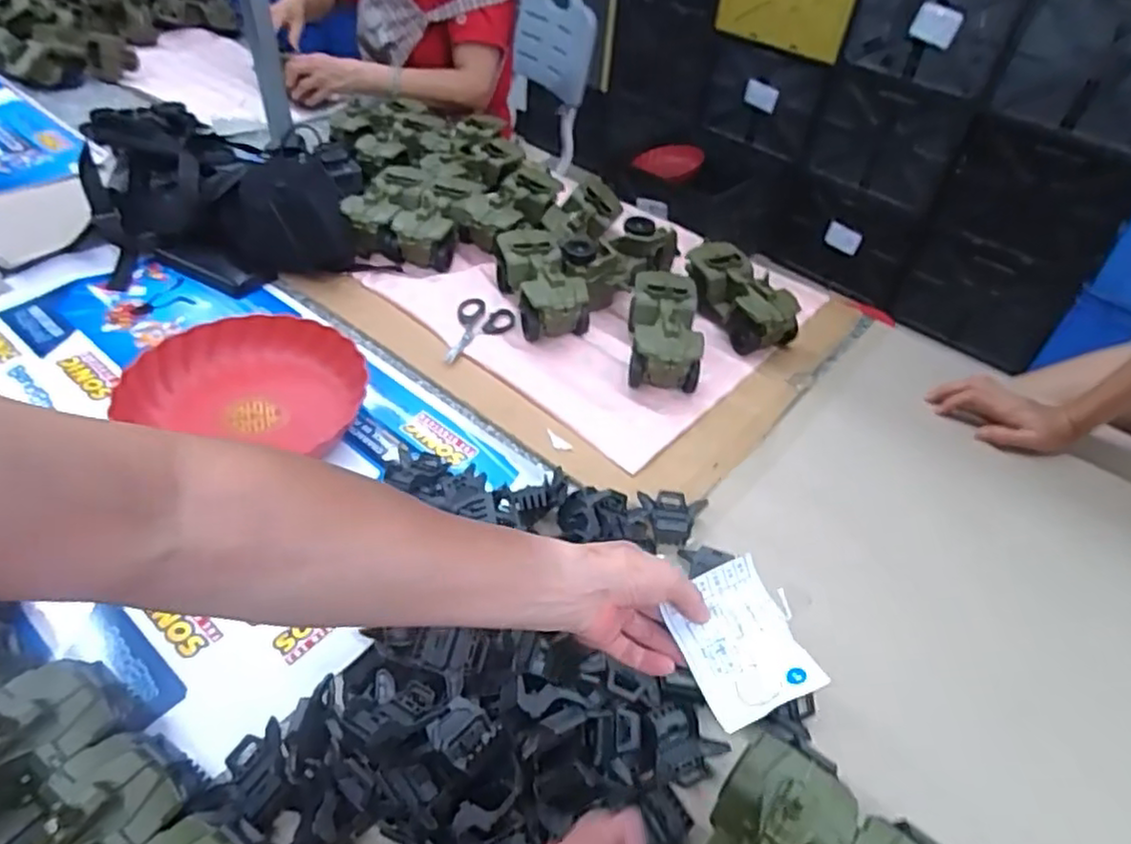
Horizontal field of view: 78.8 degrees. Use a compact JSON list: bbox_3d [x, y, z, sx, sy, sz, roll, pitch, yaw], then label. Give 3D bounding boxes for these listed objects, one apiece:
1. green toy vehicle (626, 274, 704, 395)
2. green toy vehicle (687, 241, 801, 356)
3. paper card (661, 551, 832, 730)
[{"bbox_3d":[0.122,-0.114,0.863,0.084,0.074,0.173,5,44,-1],"label":"green toy vehicle"},{"bbox_3d":[0.230,-0.169,0.930,0.088,0.077,0.183,-14,48,-19],"label":"green toy vehicle"},{"bbox_3d":[0.114,0.144,0.456,0.072,0.011,0.093,-23,65,-8],"label":"paper card"}]

